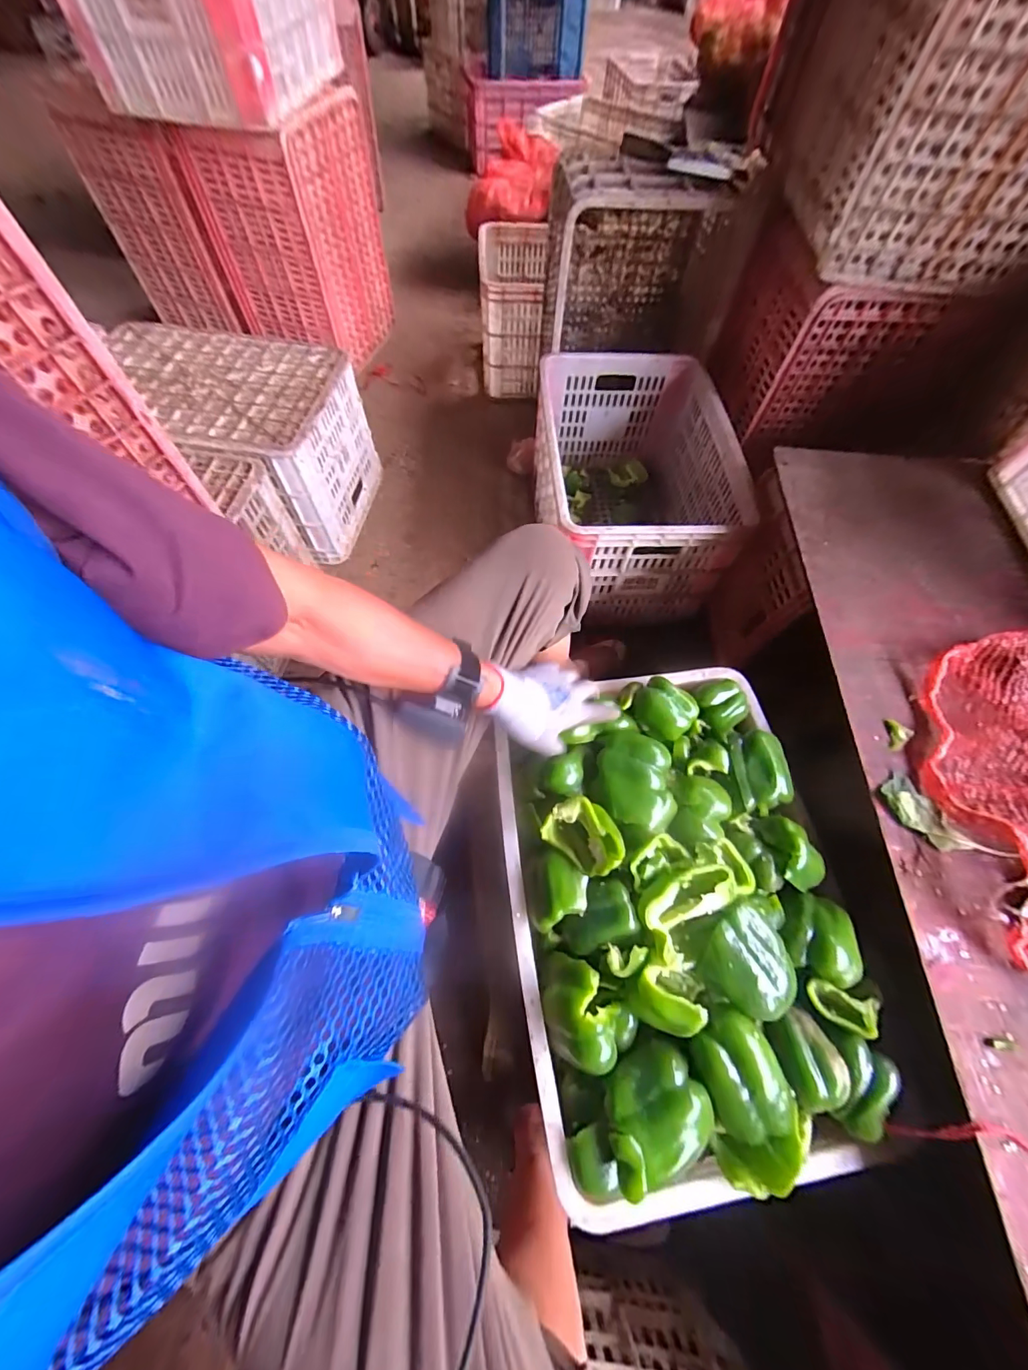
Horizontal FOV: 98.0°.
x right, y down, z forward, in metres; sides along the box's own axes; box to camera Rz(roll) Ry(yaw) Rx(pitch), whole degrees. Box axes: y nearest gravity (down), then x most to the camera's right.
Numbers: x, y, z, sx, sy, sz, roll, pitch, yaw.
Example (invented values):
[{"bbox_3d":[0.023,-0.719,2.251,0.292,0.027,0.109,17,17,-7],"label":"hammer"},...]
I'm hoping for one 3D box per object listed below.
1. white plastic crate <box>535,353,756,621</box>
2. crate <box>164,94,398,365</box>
[{"bbox_3d":[0.240,-0.424,0.971,0.361,0.278,0.504,0,64,-2],"label":"white plastic crate"},{"bbox_3d":[-0.554,-1.191,1.202,0.339,0.473,0.330,19,65,7],"label":"crate"}]

